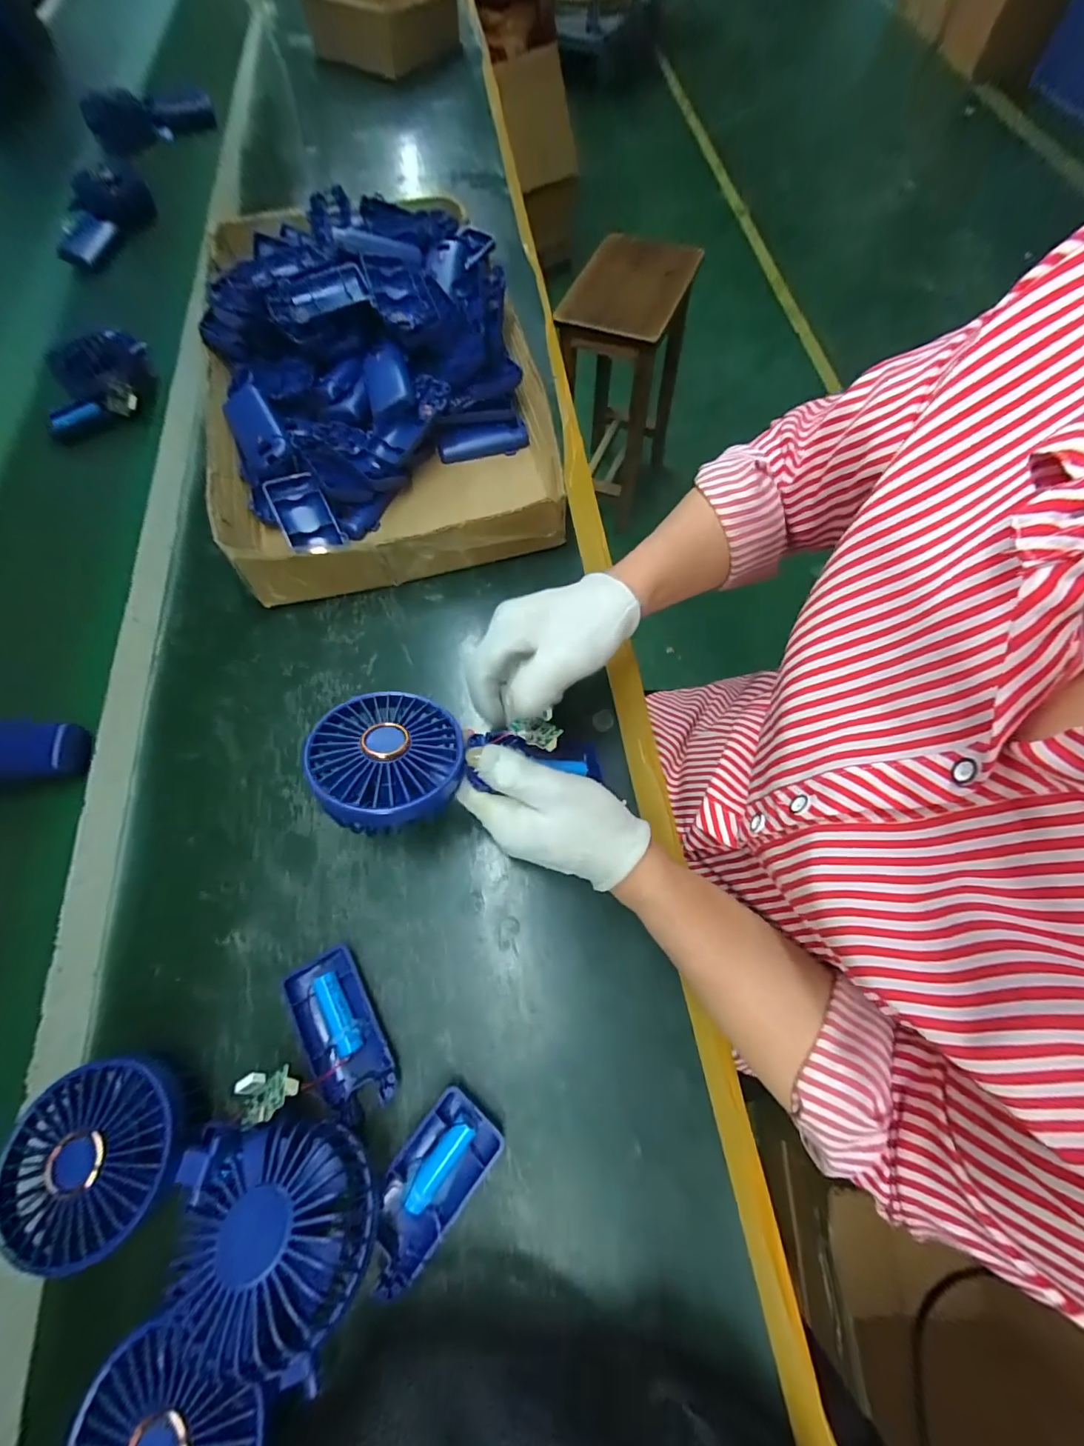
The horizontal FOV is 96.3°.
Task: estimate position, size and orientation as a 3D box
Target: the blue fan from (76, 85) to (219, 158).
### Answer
[{"bbox_3d":[-0.649,-1.005,0.802,0.193,0.064,0.056,-25,70,-9],"label":"blue fan"}]

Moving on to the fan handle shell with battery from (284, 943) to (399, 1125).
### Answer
[{"bbox_3d":[-0.128,0.195,0.310,0.041,0.018,0.095,-31,71,-12],"label":"fan handle shell with battery"}]

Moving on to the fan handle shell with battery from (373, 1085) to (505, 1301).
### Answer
[{"bbox_3d":[-0.066,0.267,0.281,0.045,0.012,0.090,37,73,14],"label":"fan handle shell with battery"}]

